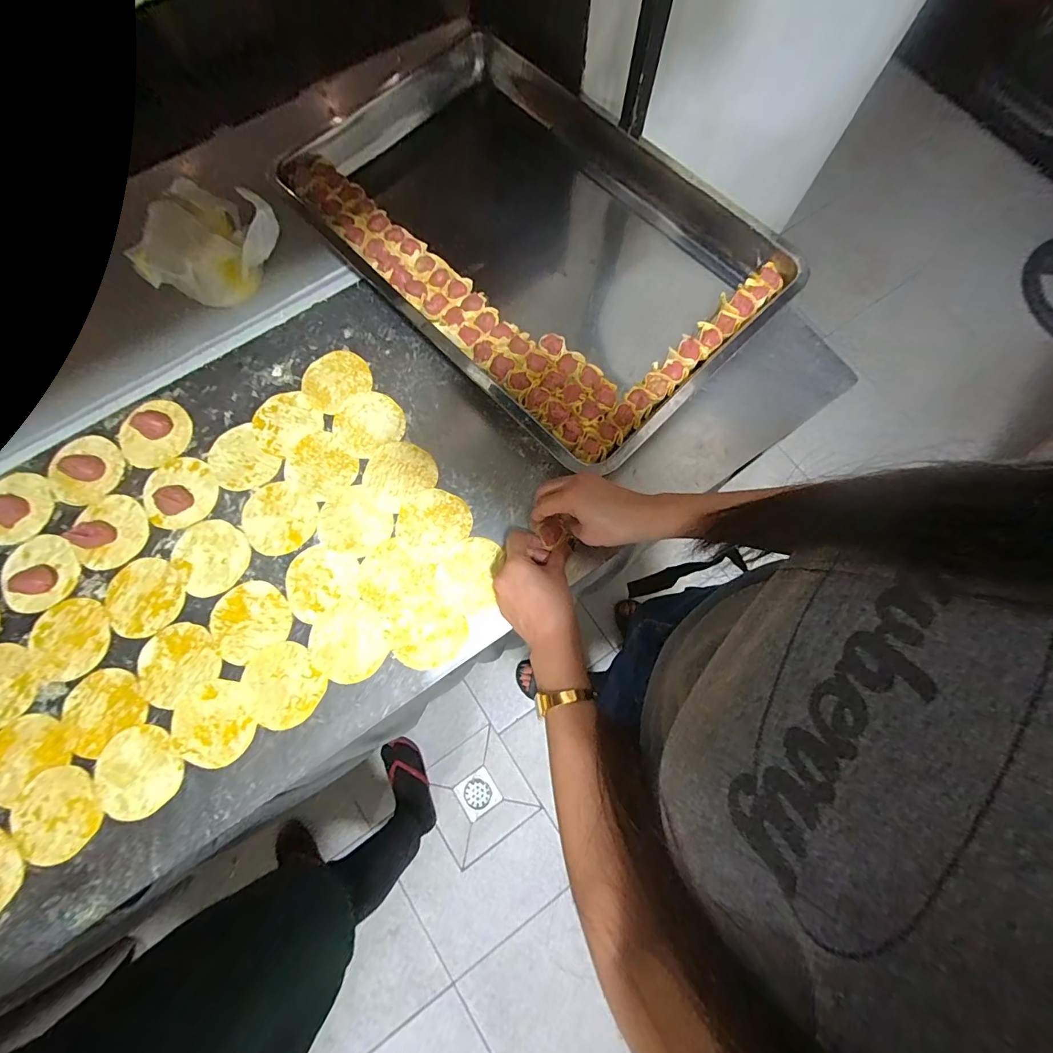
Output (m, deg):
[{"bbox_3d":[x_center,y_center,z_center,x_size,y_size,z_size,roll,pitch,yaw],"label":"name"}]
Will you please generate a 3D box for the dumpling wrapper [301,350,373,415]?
[{"bbox_3d":[-0.237,-0.182,0.549,0.081,0.004,0.074,0,75,-1],"label":"dumpling wrapper"}]

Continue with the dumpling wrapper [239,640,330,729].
[{"bbox_3d":[-0.256,0.165,0.463,0.075,0.004,0.084,-40,79,-10],"label":"dumpling wrapper"}]

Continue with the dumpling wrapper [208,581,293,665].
[{"bbox_3d":[-0.300,0.100,0.479,0.081,0.004,0.075,0,75,-1],"label":"dumpling wrapper"}]

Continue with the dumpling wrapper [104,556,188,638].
[{"bbox_3d":[-0.417,0.077,0.485,0.082,0.004,0.083,0,75,-1],"label":"dumpling wrapper"}]

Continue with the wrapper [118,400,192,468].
[{"bbox_3d":[-0.443,-0.114,0.524,0.079,0.016,0.081,0,75,-1],"label":"wrapper"}]

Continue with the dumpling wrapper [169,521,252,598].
[{"bbox_3d":[-0.352,0.032,0.496,0.076,0.004,0.084,-33,78,-9],"label":"dumpling wrapper"}]

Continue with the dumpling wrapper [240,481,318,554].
[{"bbox_3d":[-0.283,-0.009,0.507,0.083,0.004,0.078,0,75,-1],"label":"dumpling wrapper"}]

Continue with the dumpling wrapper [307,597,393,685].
[{"bbox_3d":[-0.189,0.122,0.475,0.083,0.004,0.081,0,75,-1],"label":"dumpling wrapper"}]

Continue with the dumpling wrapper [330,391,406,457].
[{"bbox_3d":[-0.193,-0.127,0.539,0.082,0.004,0.078,0,75,-1],"label":"dumpling wrapper"}]

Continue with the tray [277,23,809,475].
[{"bbox_3d":[-0.010,-0.381,0.579,0.388,0.058,0.622,-43,80,-11],"label":"tray"}]

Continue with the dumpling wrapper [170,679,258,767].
[{"bbox_3d":[-0.323,0.202,0.454,0.076,0.004,0.081,0,75,-1],"label":"dumpling wrapper"}]

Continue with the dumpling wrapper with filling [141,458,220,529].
[{"bbox_3d":[-0.402,-0.042,0.505,0.081,0.026,0.082,0,75,-1],"label":"dumpling wrapper with filling"}]

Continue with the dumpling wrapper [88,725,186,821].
[{"bbox_3d":[-0.389,0.245,0.441,0.078,0.005,0.085,0,75,-1],"label":"dumpling wrapper"}]

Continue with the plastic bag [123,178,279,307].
[{"bbox_3d":[-0.384,-0.339,0.542,0.159,0.095,0.073,-42,79,-11],"label":"plastic bag"}]

